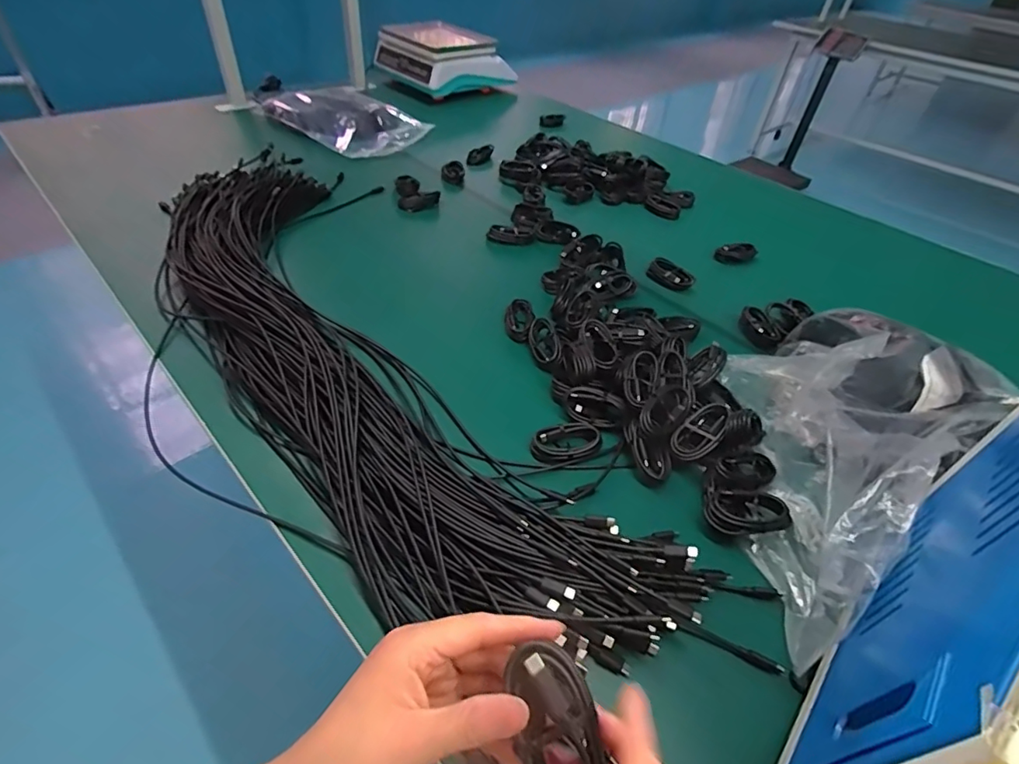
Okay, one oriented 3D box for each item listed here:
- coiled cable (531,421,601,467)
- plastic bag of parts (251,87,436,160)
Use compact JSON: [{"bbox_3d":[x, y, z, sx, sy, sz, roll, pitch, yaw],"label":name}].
[{"bbox_3d":[0.062,0.065,0.547,0.072,0.019,0.044,-11,47,-17],"label":"coiled cable"},{"bbox_3d":[-0.416,-0.625,1.167,0.437,0.053,0.234,29,48,21],"label":"plastic bag of parts"}]

